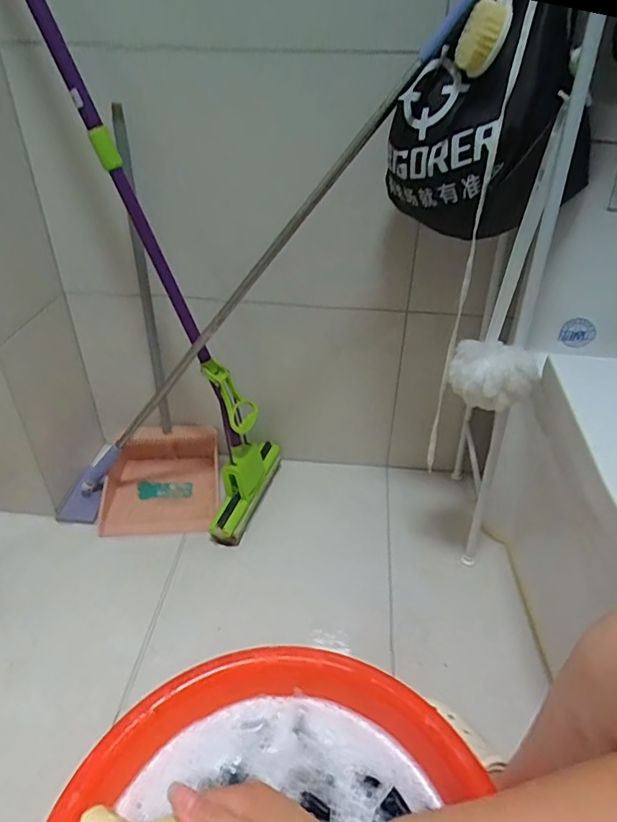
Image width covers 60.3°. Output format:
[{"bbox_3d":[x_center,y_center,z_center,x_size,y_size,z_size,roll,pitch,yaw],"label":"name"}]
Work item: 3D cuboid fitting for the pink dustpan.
[{"bbox_3d":[-0.325,-0.102,1.010,0.255,0.718,0.293,-8,37,-10],"label":"pink dustpan"}]

